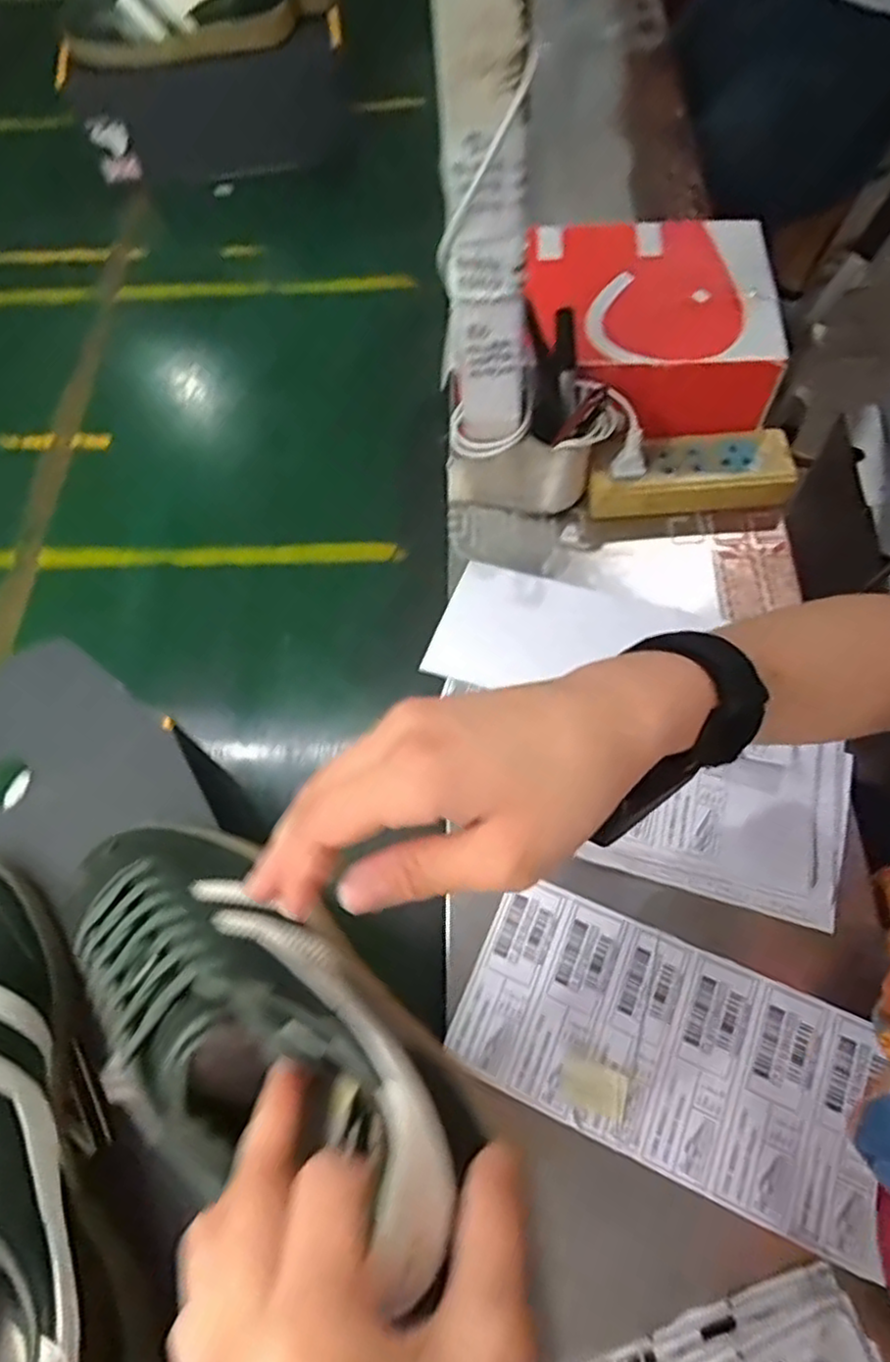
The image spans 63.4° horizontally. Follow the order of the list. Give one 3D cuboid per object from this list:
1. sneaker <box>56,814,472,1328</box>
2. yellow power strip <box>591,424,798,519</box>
[{"bbox_3d":[-0.089,0.133,0.297,0.247,0.081,0.086,23,66,41],"label":"sneaker"},{"bbox_3d":[0.195,-0.167,0.581,0.152,0.038,0.059,-1,65,3],"label":"yellow power strip"}]

